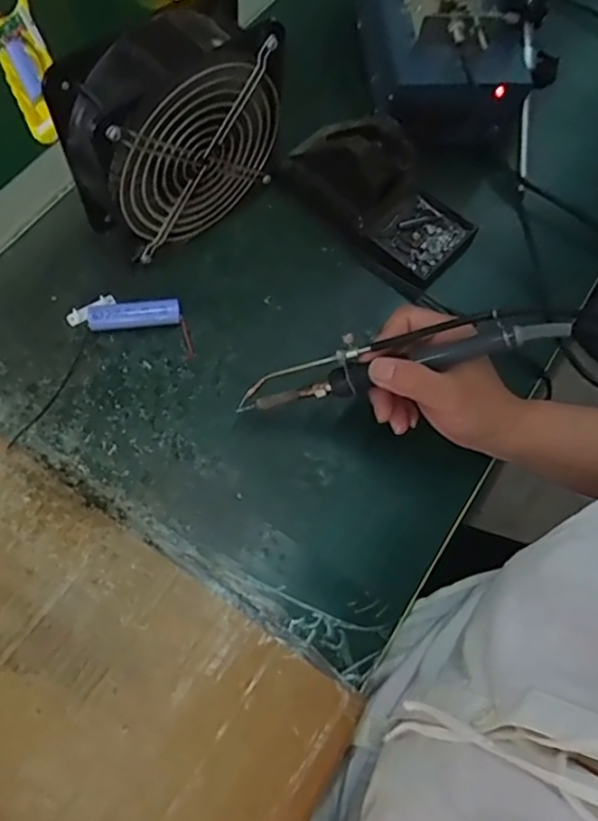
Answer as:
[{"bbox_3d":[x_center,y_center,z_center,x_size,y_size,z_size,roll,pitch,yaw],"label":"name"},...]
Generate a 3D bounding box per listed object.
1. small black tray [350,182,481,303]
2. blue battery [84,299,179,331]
[{"bbox_3d":[0.095,-0.141,0.520,0.071,0.031,0.080,41,68,12],"label":"small black tray"},{"bbox_3d":[-0.123,-0.071,0.466,0.067,0.021,0.021,-5,68,-6],"label":"blue battery"}]

